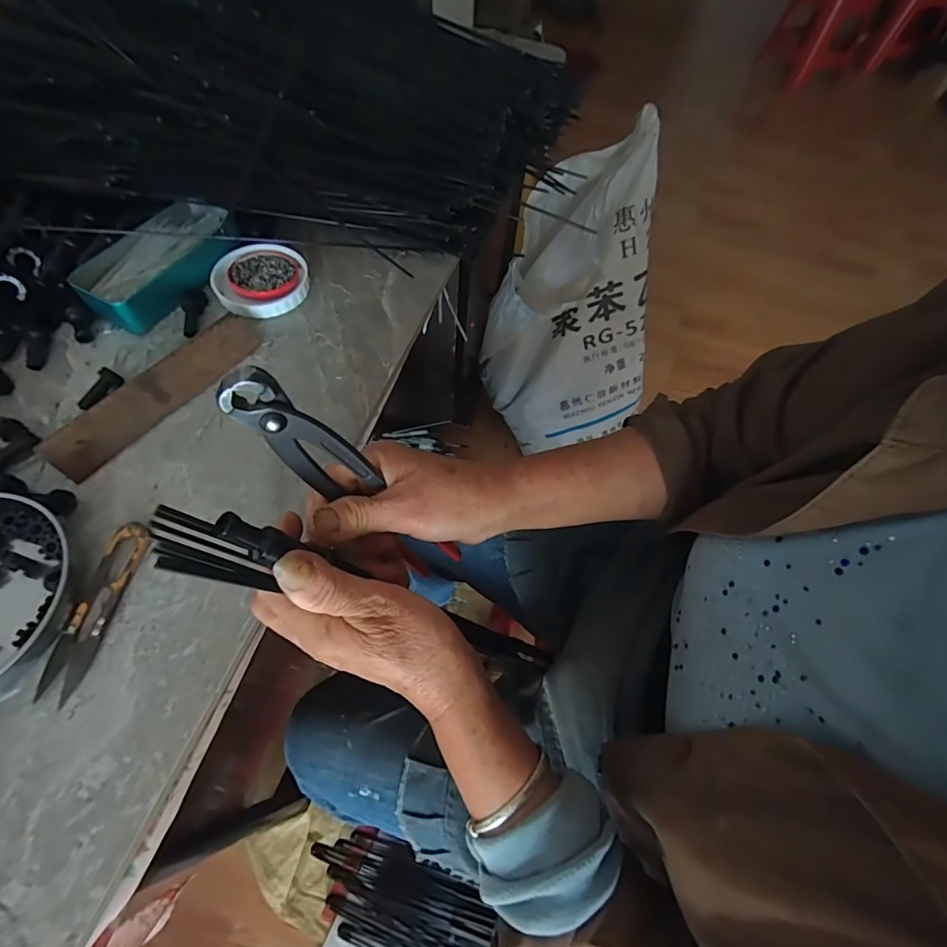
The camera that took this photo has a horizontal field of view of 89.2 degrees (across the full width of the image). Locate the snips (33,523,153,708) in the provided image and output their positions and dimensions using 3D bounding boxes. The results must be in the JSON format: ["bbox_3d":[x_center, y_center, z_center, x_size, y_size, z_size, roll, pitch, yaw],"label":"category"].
[{"bbox_3d":[-0.252,0.088,0.322,0.026,0.011,0.113,11,62,3],"label":"snips"}]

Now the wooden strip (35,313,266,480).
[{"bbox_3d":[-0.257,-0.070,0.397,0.006,0.035,0.184,11,52,48],"label":"wooden strip"}]

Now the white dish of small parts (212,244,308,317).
[{"bbox_3d":[-0.208,-0.188,0.469,0.087,0.014,0.085,1,62,-3],"label":"white dish of small parts"}]

